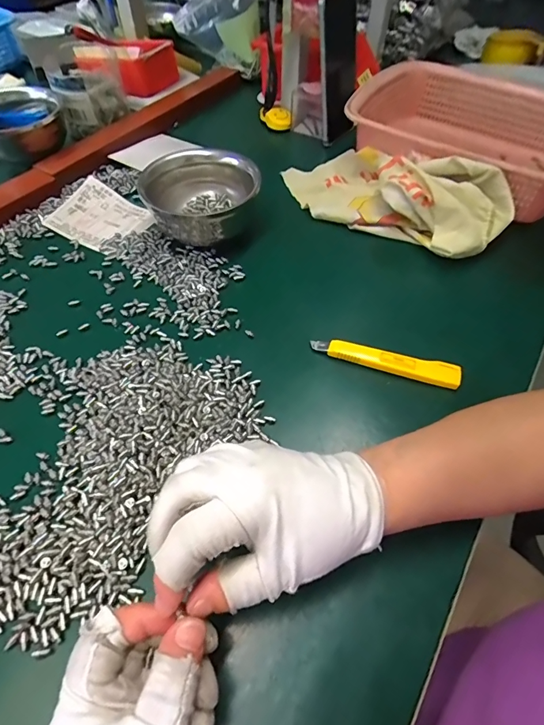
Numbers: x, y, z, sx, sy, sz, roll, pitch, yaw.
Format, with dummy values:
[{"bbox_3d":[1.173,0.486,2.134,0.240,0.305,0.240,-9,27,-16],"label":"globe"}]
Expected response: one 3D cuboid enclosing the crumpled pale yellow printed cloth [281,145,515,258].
[{"bbox_3d":[0.133,-0.206,0.460,0.269,0.067,0.113,31,60,20],"label":"crumpled pale yellow printed cloth"}]

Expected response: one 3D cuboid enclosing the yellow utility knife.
[{"bbox_3d":[0.100,-0.004,0.352,0.128,0.010,0.021,15,56,11],"label":"yellow utility knife"}]

